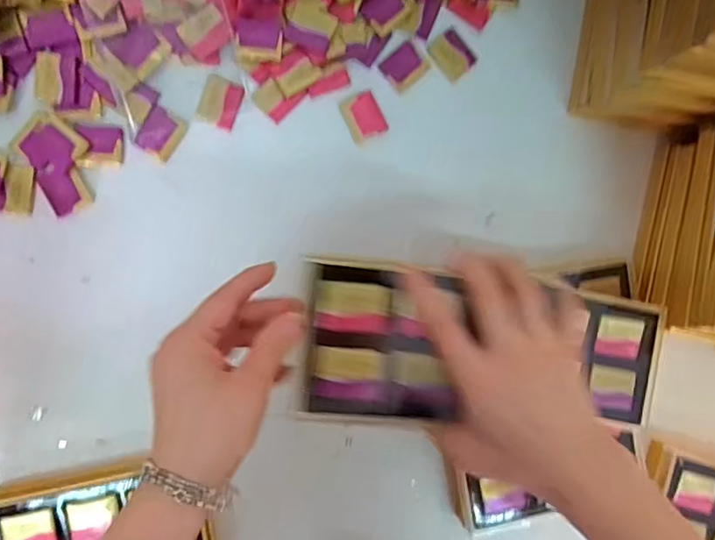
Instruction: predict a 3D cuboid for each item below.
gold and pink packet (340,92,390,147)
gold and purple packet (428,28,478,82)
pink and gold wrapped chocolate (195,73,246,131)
[{"bbox_3d":[0.006,-0.136,0.488,0.033,0.004,0.039,-28,95,-6],"label":"gold and pink packet"},{"bbox_3d":[0.086,-0.195,0.499,0.036,0.004,0.039,-44,97,-4],"label":"gold and purple packet"},{"bbox_3d":[-0.118,-0.144,0.473,0.033,0.008,0.040,21,89,-8],"label":"pink and gold wrapped chocolate"}]

